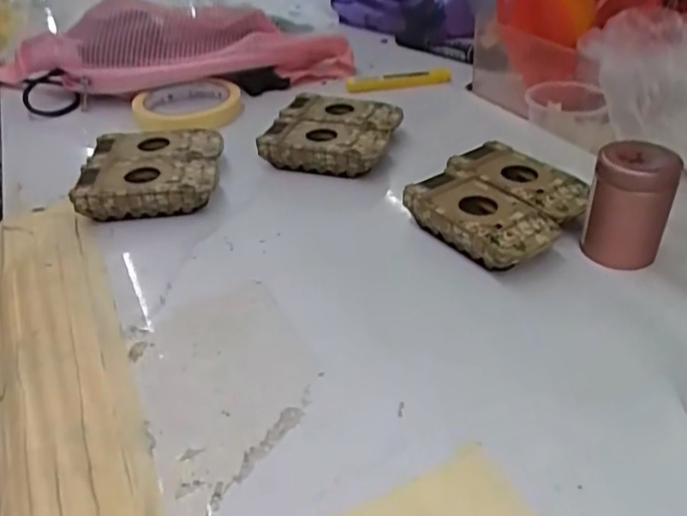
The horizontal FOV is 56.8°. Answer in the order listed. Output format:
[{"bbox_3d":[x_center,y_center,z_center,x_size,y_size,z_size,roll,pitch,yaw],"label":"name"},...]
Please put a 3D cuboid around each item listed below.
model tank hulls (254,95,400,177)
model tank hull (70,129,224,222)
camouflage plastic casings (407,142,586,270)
[{"bbox_3d":[-0.008,-0.098,0.513,0.089,0.033,0.093,9,37,16],"label":"model tank hulls"},{"bbox_3d":[-0.141,-0.065,0.476,0.096,0.027,0.099,-5,36,-3],"label":"model tank hull"},{"bbox_3d":[0.102,-0.033,0.419,0.093,0.027,0.106,29,46,36],"label":"camouflage plastic casings"}]

